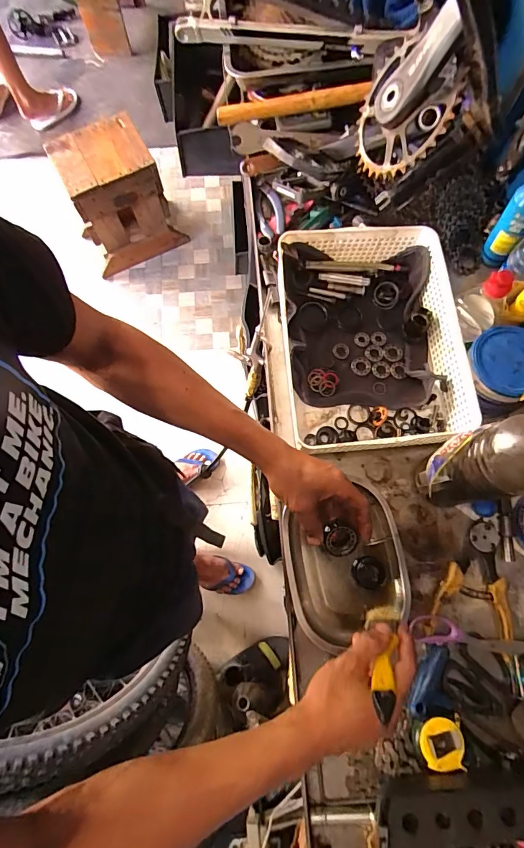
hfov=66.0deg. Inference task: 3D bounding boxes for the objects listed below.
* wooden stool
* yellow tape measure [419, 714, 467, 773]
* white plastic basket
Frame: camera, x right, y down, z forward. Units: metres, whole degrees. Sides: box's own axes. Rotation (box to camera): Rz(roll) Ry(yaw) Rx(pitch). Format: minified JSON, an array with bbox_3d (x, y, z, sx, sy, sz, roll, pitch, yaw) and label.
[{"bbox_3d":[-0.525,-0.838,1.529,0.346,0.426,0.249,-23,75,-6],"label":"wooden stool"},{"bbox_3d":[0.216,0.386,0.490,0.051,0.027,0.054,-1,74,0],"label":"yellow tape measure"},{"bbox_3d":[0.163,-0.125,0.604,0.252,0.081,0.321,-5,74,-1],"label":"white plastic basket"}]

